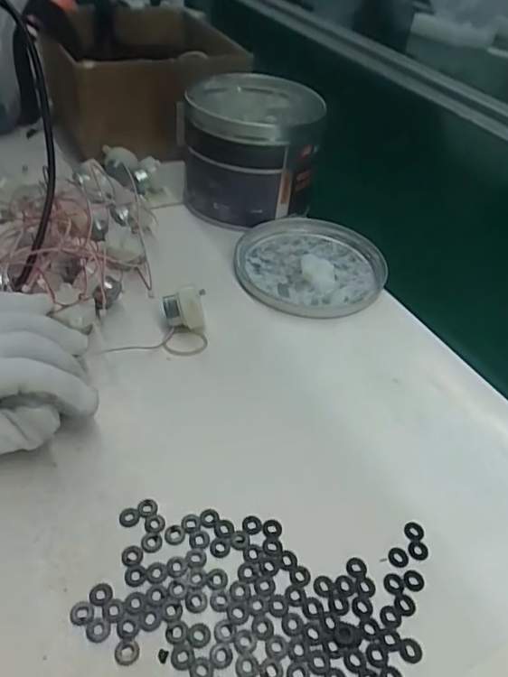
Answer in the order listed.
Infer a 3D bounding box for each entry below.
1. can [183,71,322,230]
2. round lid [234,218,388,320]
[{"bbox_3d":[-0.003,-0.187,0.534,0.128,0.103,0.146,7,42,-1],"label":"can"},{"bbox_3d":[0.051,-0.067,0.477,0.131,0.013,0.140,2,43,-6],"label":"round lid"}]

